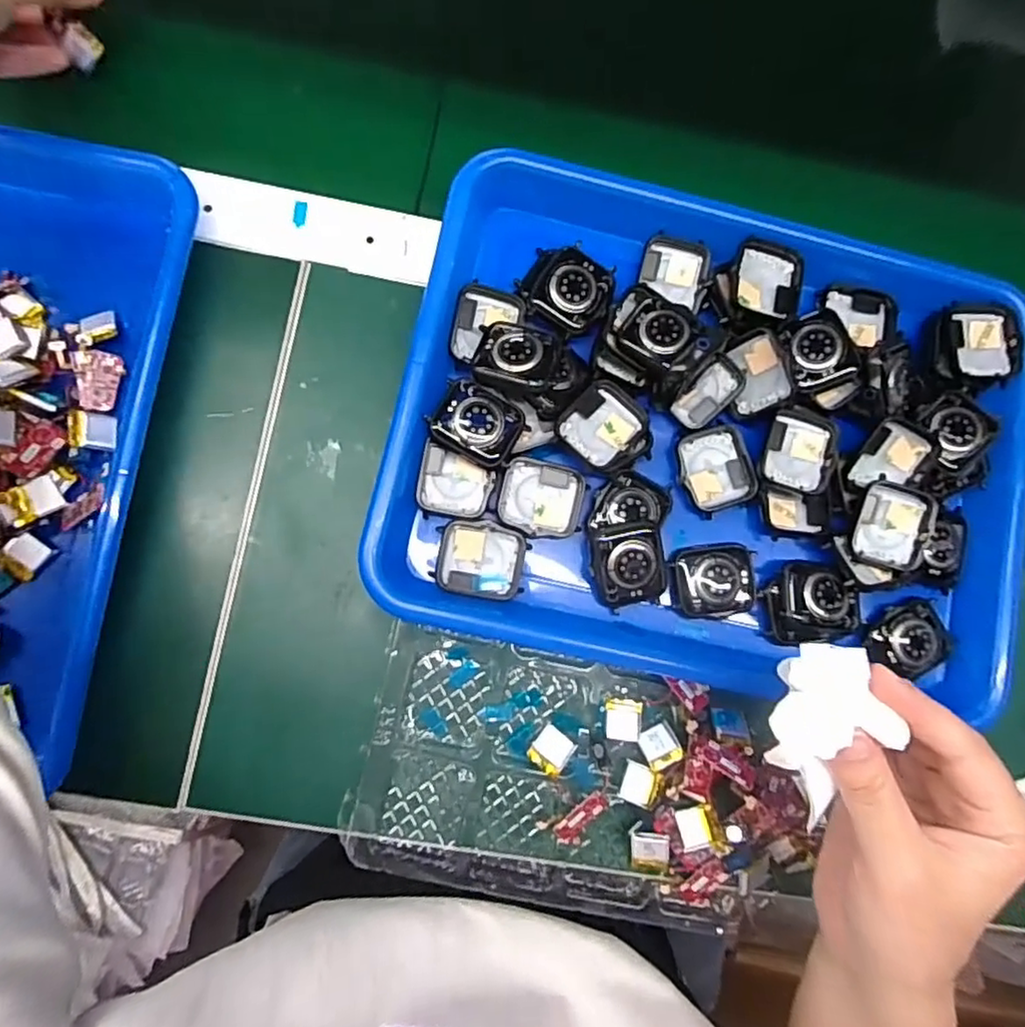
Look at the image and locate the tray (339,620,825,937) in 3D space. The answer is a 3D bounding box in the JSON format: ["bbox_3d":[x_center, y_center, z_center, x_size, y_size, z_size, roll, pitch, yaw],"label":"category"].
[{"bbox_3d":[0.037,0.137,0.330,0.222,0.025,0.117,12,82,-3],"label":"tray"}]

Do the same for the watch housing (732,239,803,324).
[{"bbox_3d":[0.134,-0.122,0.342,0.036,0.011,0.042,11,82,-3],"label":"watch housing"}]

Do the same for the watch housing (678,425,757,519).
[{"bbox_3d":[0.107,-0.023,0.345,0.035,0.006,0.042,-20,85,-7],"label":"watch housing"}]

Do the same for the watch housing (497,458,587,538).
[{"bbox_3d":[0.015,-0.008,0.332,0.043,0.015,0.037,8,82,-4],"label":"watch housing"}]

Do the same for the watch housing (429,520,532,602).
[{"bbox_3d":[-0.016,0.023,0.325,0.044,0.007,0.037,12,82,-3],"label":"watch housing"}]

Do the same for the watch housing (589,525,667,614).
[{"bbox_3d":[0.058,0.027,0.330,0.037,0.012,0.041,-8,100,-5],"label":"watch housing"}]

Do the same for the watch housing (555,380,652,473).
[{"bbox_3d":[0.050,-0.043,0.334,0.044,0.012,0.043,42,81,1],"label":"watch housing"}]

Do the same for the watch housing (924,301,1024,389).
[{"bbox_3d":[0.253,-0.092,0.355,0.043,0.009,0.046,0,83,-5],"label":"watch housing"}]

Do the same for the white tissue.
[{"bbox_3d":[0.120,0.084,0.246,0.037,0.025,0.067,3,84,0],"label":"white tissue"}]

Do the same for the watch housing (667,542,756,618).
[{"bbox_3d":[0.105,0.034,0.336,0.043,0.007,0.037,-8,83,-6],"label":"watch housing"}]

